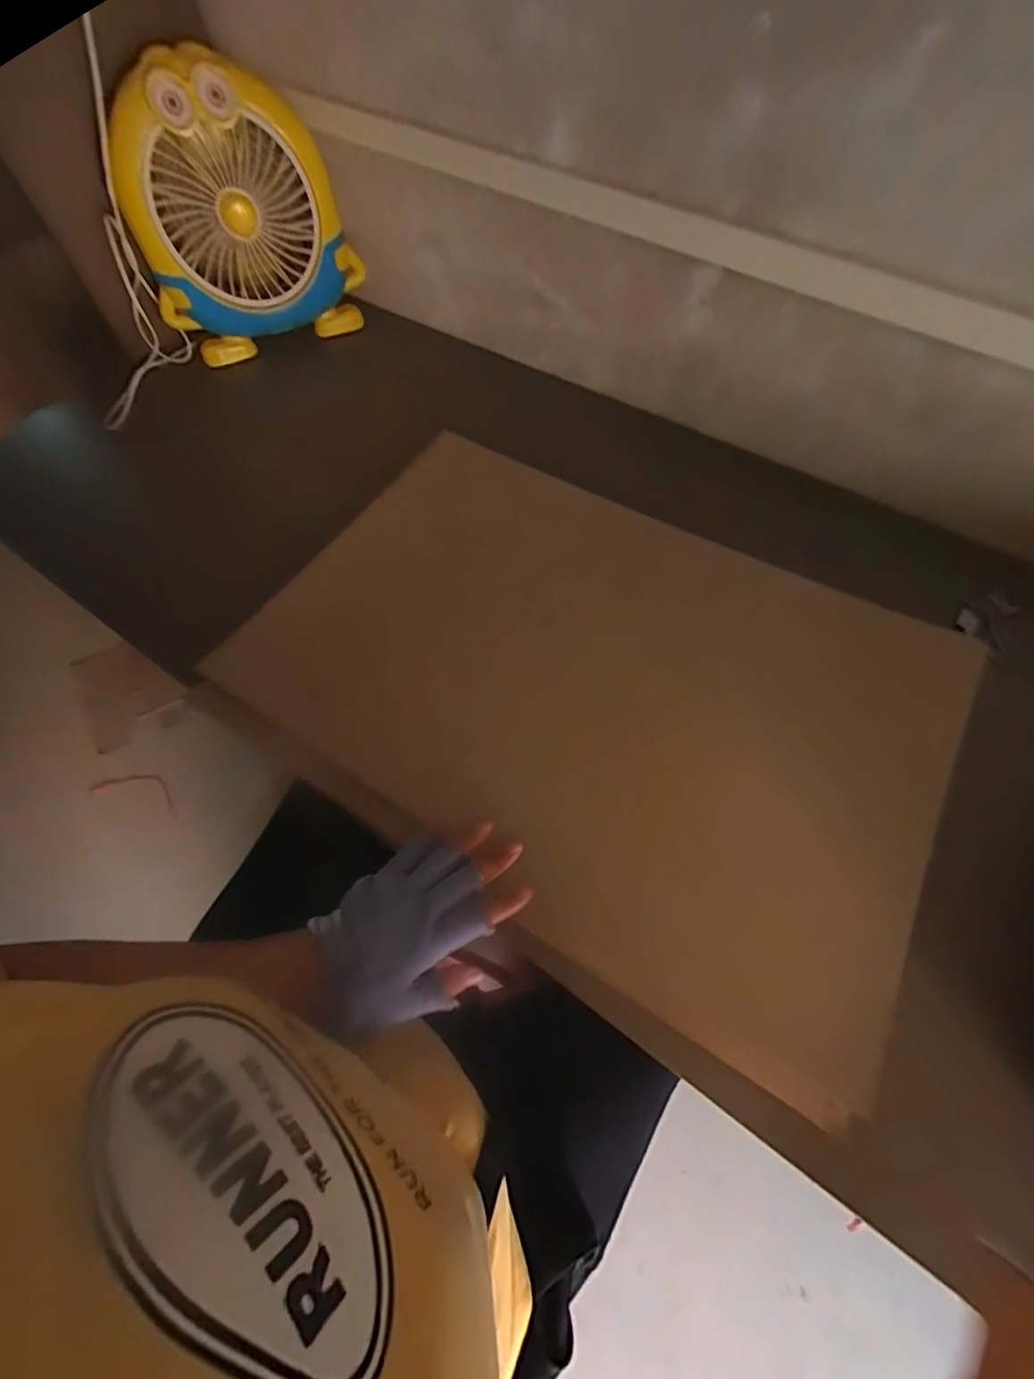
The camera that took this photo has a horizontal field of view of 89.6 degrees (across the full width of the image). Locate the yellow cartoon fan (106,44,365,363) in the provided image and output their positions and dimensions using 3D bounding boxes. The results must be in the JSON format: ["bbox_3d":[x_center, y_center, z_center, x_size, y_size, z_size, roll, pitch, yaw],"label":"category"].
[{"bbox_3d":[-0.397,-0.667,0.740,0.284,0.278,0.187,-23,64,-12],"label":"yellow cartoon fan"}]

